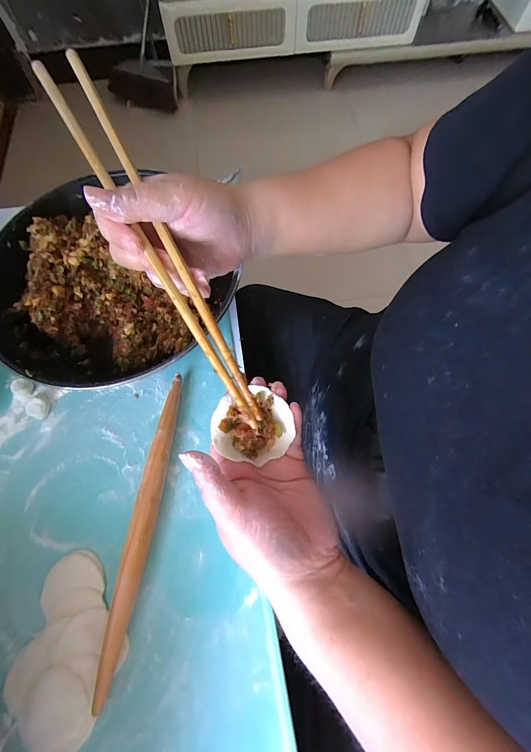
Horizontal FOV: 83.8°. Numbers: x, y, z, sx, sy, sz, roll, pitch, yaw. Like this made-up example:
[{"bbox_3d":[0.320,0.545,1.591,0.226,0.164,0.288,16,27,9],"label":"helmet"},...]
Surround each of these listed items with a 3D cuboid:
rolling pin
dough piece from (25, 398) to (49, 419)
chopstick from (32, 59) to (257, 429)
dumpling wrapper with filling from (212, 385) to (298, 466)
[{"bbox_3d":[-0.130,0.152,0.326,0.024,0.029,0.315,7,70,3],"label":"rolling pin"},{"bbox_3d":[-0.293,0.040,0.378,0.027,0.012,0.025,0,70,0],"label":"dough piece"},{"bbox_3d":[-0.077,-0.084,0.192,0.008,0.007,0.269,-31,91,-10],"label":"chopstick"},{"bbox_3d":[-0.010,0.038,0.224,0.058,0.019,0.052,-25,72,-8],"label":"dumpling wrapper with filling"}]

